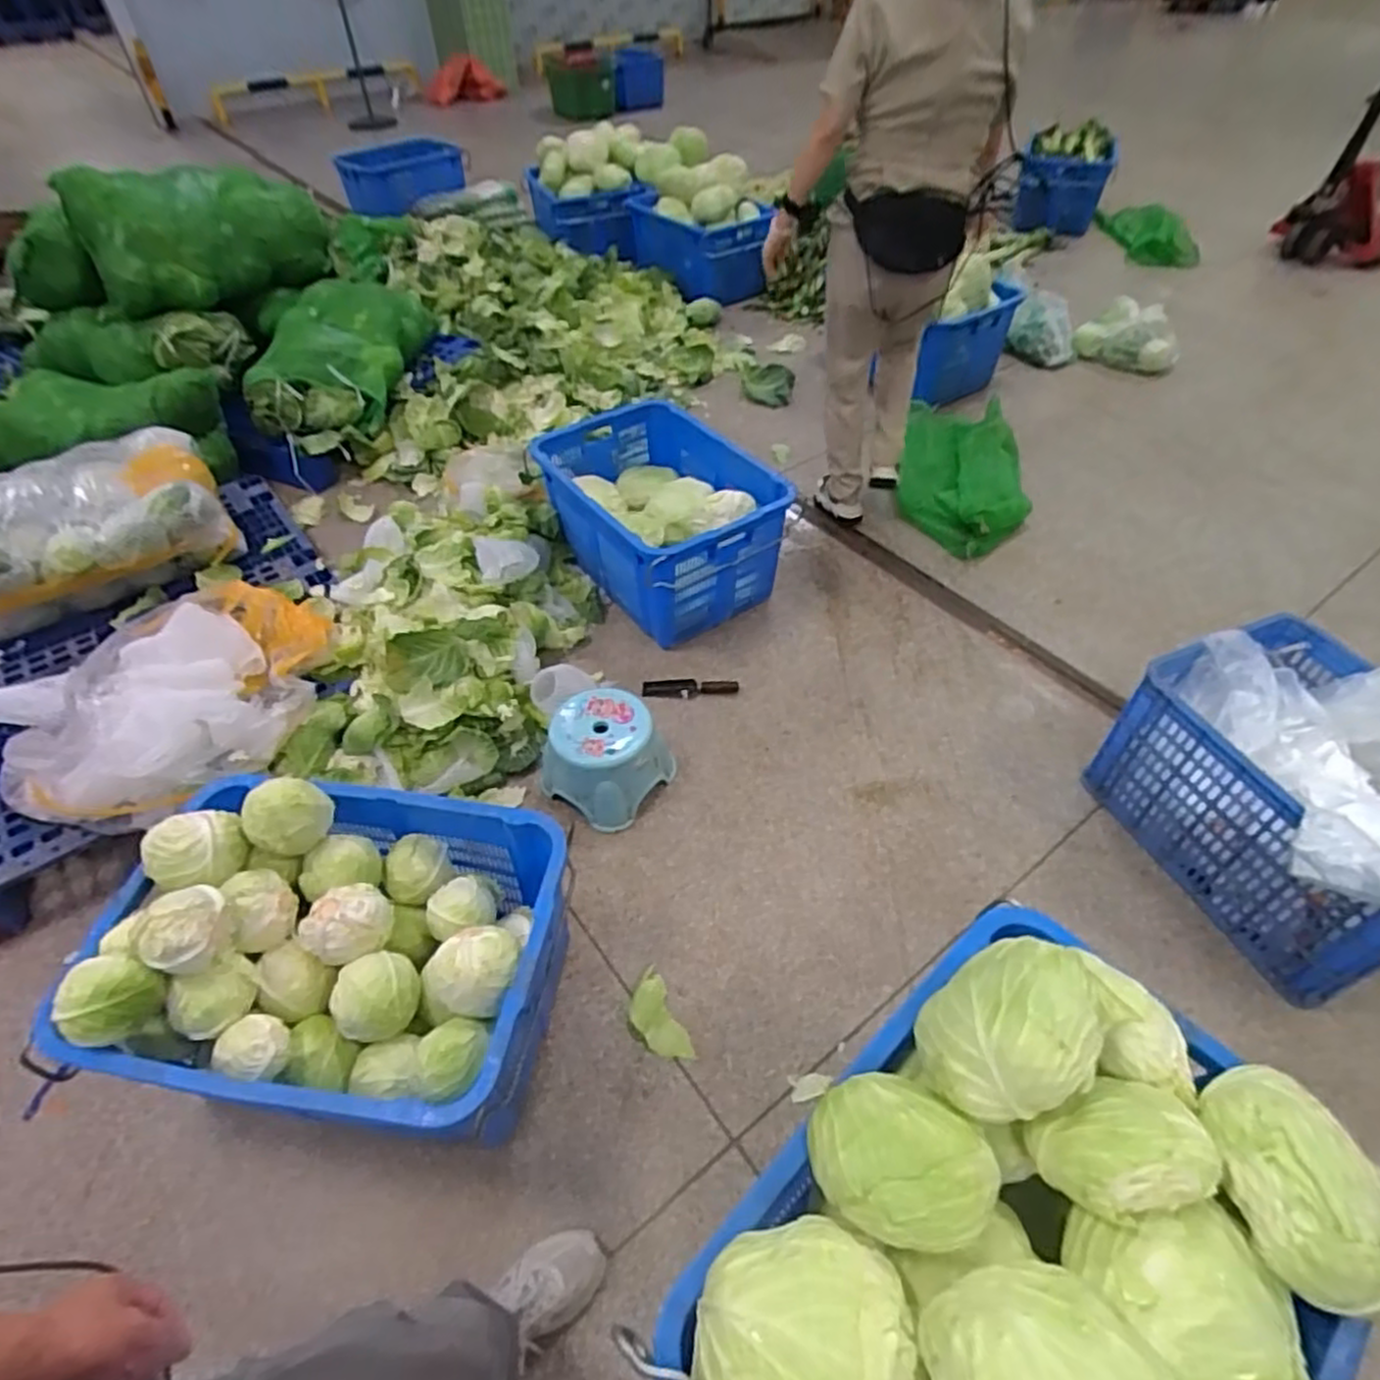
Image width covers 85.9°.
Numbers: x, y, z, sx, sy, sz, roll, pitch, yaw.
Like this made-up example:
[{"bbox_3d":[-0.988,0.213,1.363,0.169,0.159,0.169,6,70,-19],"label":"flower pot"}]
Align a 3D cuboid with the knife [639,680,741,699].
[{"bbox_3d":[0.000,-0.005,1.914,0.247,0.019,0.049,4,49,5],"label":"knife"}]

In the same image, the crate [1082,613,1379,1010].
[{"bbox_3d":[1.208,0.233,1.418,0.484,0.416,0.688,-12,49,-9],"label":"crate"}]

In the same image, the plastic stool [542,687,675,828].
[{"bbox_3d":[-0.188,0.145,1.680,0.249,0.181,0.255,31,56,26],"label":"plastic stool"}]

